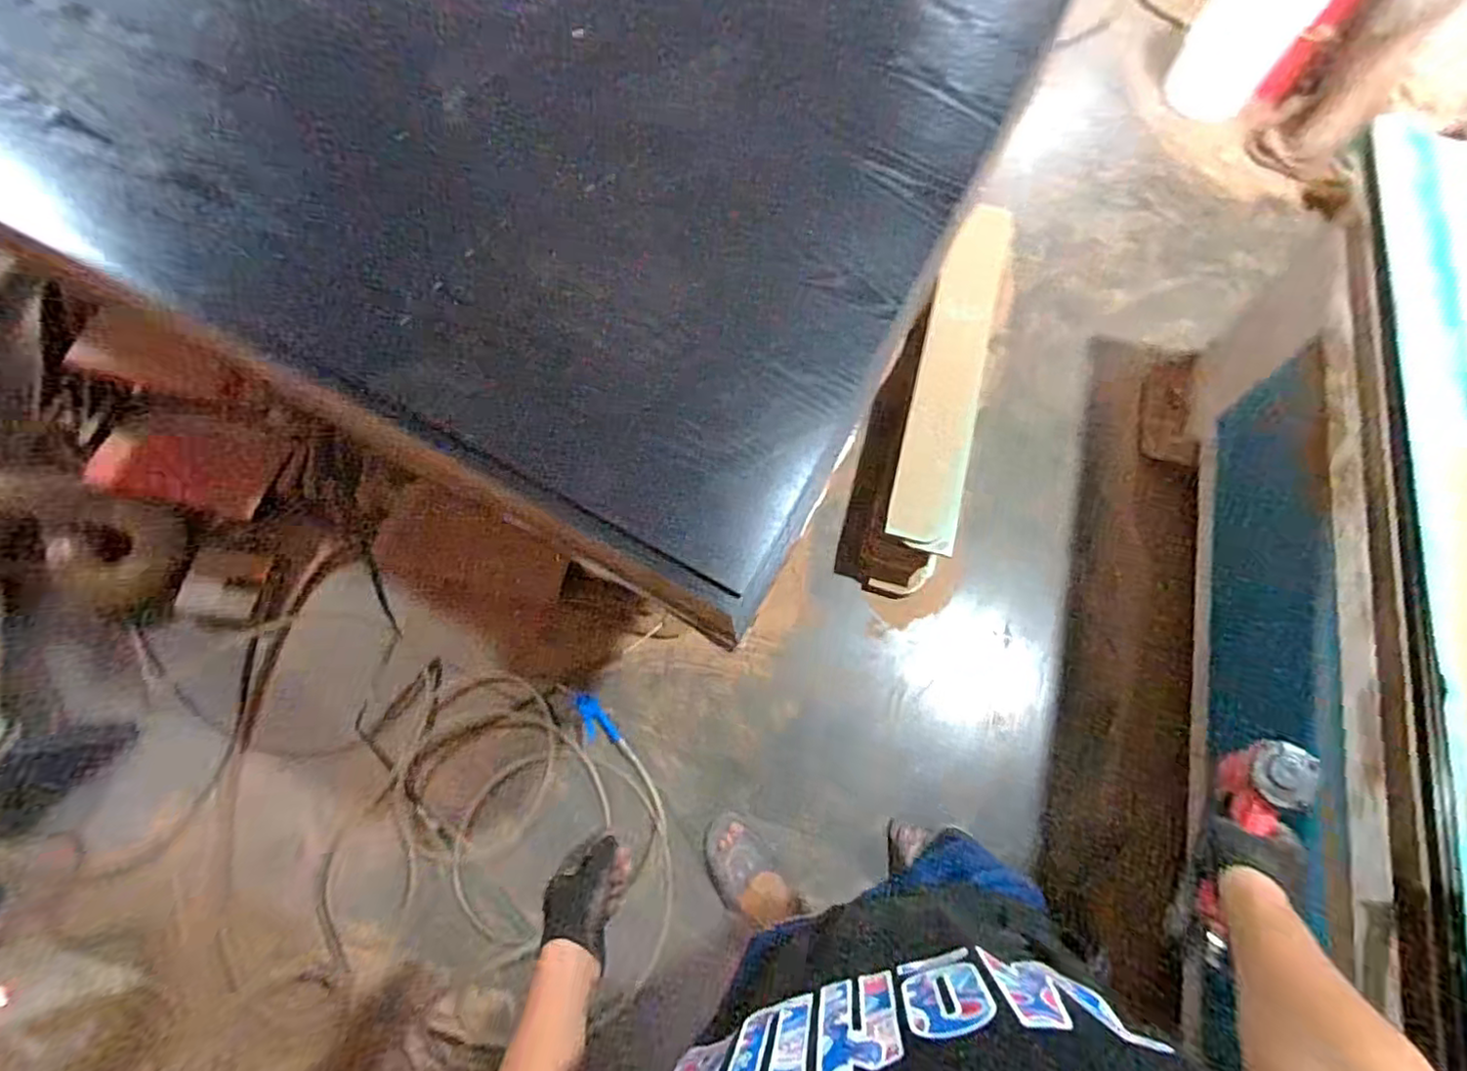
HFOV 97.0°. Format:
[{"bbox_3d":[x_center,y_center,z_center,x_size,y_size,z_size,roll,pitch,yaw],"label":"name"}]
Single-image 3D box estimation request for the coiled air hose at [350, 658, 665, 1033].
[{"bbox_3d":[-0.527,0.603,1.481,0.770,0.053,0.551,18,69,8],"label":"coiled air hose"}]

